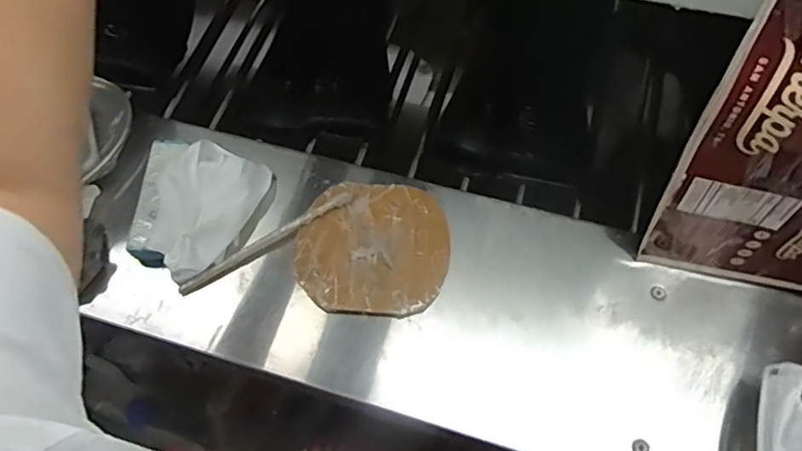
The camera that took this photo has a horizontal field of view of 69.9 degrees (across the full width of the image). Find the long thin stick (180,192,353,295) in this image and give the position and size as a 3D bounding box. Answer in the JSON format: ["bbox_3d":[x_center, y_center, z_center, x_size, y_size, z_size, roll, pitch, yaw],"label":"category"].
[{"bbox_3d":[-0.136,0.017,0.589,0.191,0.016,0.014,-29,67,-11],"label":"long thin stick"}]

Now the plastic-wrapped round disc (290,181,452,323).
[{"bbox_3d":[-0.028,0.021,0.584,0.150,0.009,0.140,4,65,4],"label":"plastic-wrapped round disc"}]

